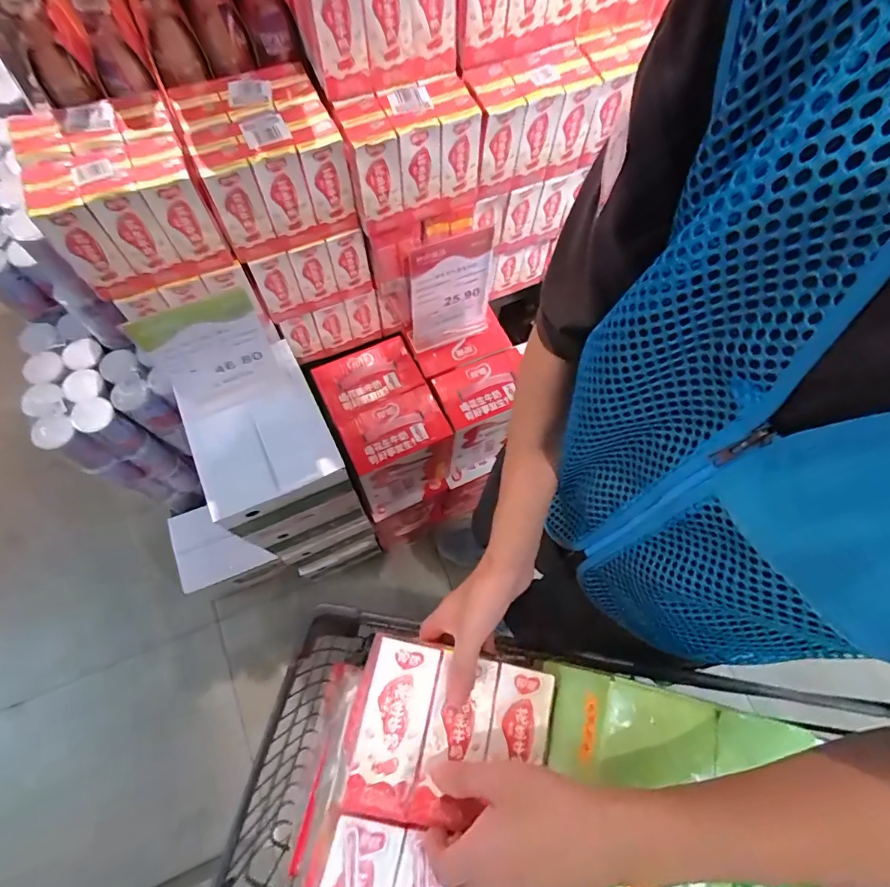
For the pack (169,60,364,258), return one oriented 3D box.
[{"bbox_3d":[-0.224,-0.359,0.620,0.164,0.127,0.147,-22,71,-11],"label":"pack"}]

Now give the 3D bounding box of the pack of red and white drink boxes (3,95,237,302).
[{"bbox_3d":[-0.382,-0.296,0.583,0.163,0.131,0.144,-23,71,-12],"label":"pack of red and white drink boxes"}]

